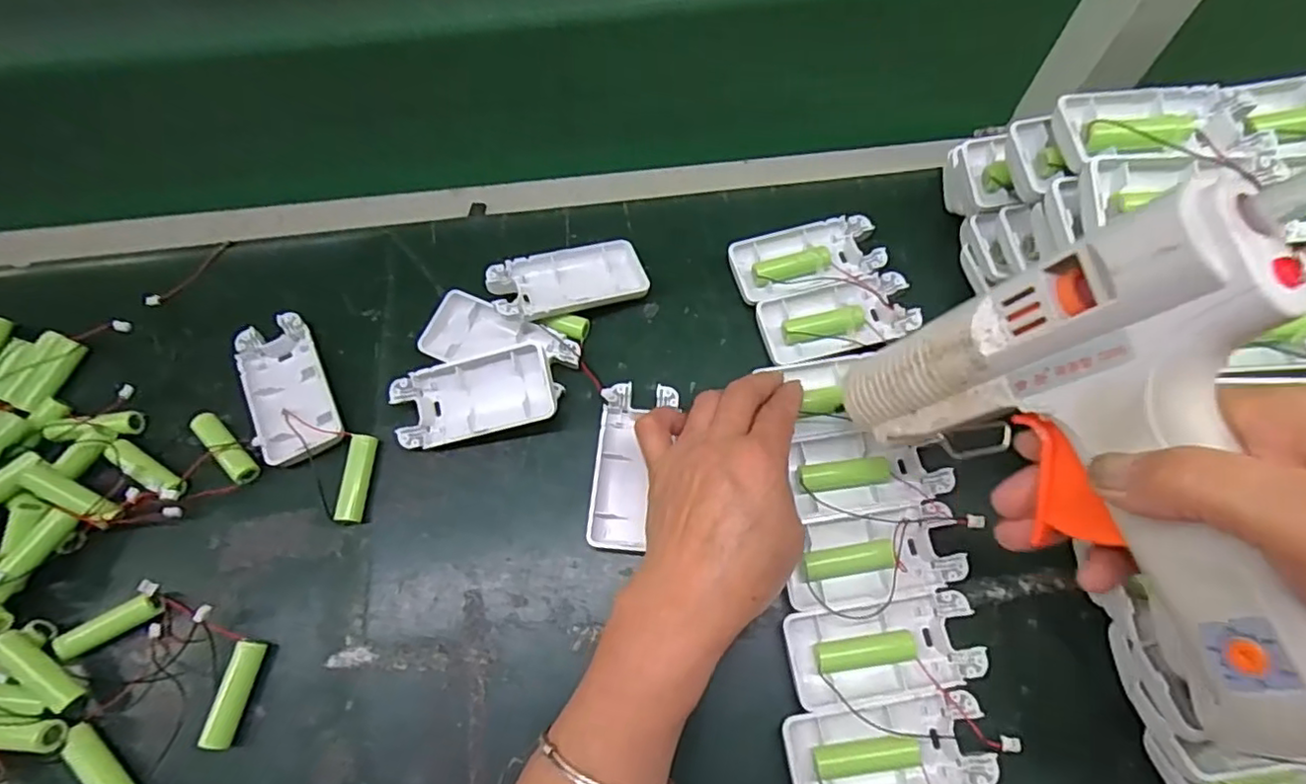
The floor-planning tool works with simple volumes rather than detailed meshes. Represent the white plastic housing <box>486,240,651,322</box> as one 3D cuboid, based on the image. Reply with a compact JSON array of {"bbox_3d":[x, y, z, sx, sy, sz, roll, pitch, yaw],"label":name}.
[{"bbox_3d":[-0.052,-0.068,0.392,0.096,0.017,0.047,-17,61,-18],"label":"white plastic housing"}]

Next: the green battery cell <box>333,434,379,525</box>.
[{"bbox_3d":[-0.169,0.049,0.358,0.012,0.011,0.050,3,67,1],"label":"green battery cell"}]

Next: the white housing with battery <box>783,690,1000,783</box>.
[{"bbox_3d":[0.111,0.171,0.297,0.093,0.012,0.045,-8,68,-3],"label":"white housing with battery"}]

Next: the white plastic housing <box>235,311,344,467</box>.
[{"bbox_3d":[-0.219,-0.001,0.375,0.044,0.013,0.094,-25,70,-10],"label":"white plastic housing"}]

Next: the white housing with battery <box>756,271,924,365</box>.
[{"bbox_3d":[0.113,-0.044,0.386,0.093,0.014,0.043,-14,68,-5],"label":"white housing with battery"}]

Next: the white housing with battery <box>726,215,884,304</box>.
[{"bbox_3d":[0.096,-0.082,0.394,0.091,0.014,0.045,-14,68,-6],"label":"white housing with battery"}]

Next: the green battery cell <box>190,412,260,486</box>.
[{"bbox_3d":[-0.249,0.031,0.362,0.053,0.011,0.013,41,73,15],"label":"green battery cell"}]

